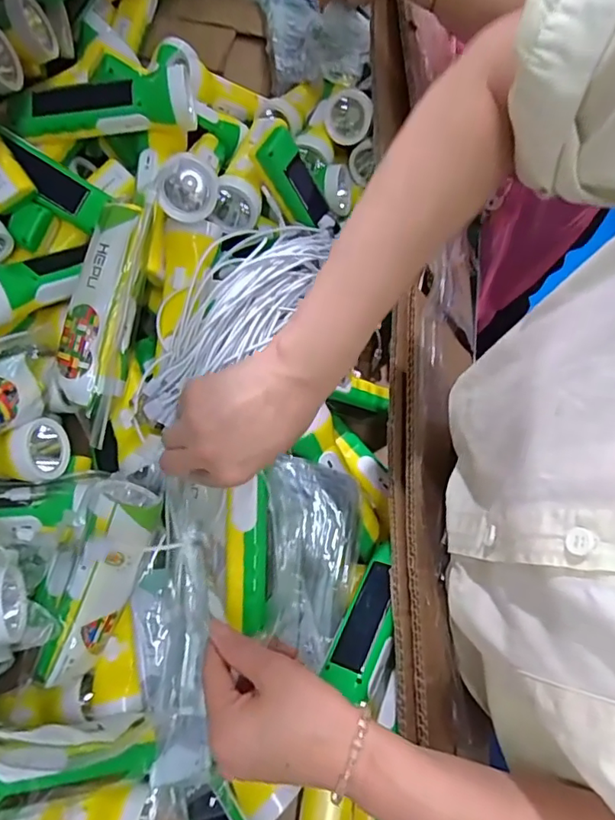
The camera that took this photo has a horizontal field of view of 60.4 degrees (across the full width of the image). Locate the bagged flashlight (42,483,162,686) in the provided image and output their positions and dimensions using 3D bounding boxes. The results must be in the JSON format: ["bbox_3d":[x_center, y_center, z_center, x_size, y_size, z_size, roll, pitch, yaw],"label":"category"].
[{"bbox_3d":[-0.169,0.142,0.424,0.058,0.073,0.166,23,94,6],"label":"bagged flashlight"}]

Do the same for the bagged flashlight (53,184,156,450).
[{"bbox_3d":[-0.177,-0.089,0.454,0.058,0.036,0.186,12,91,3],"label":"bagged flashlight"}]

